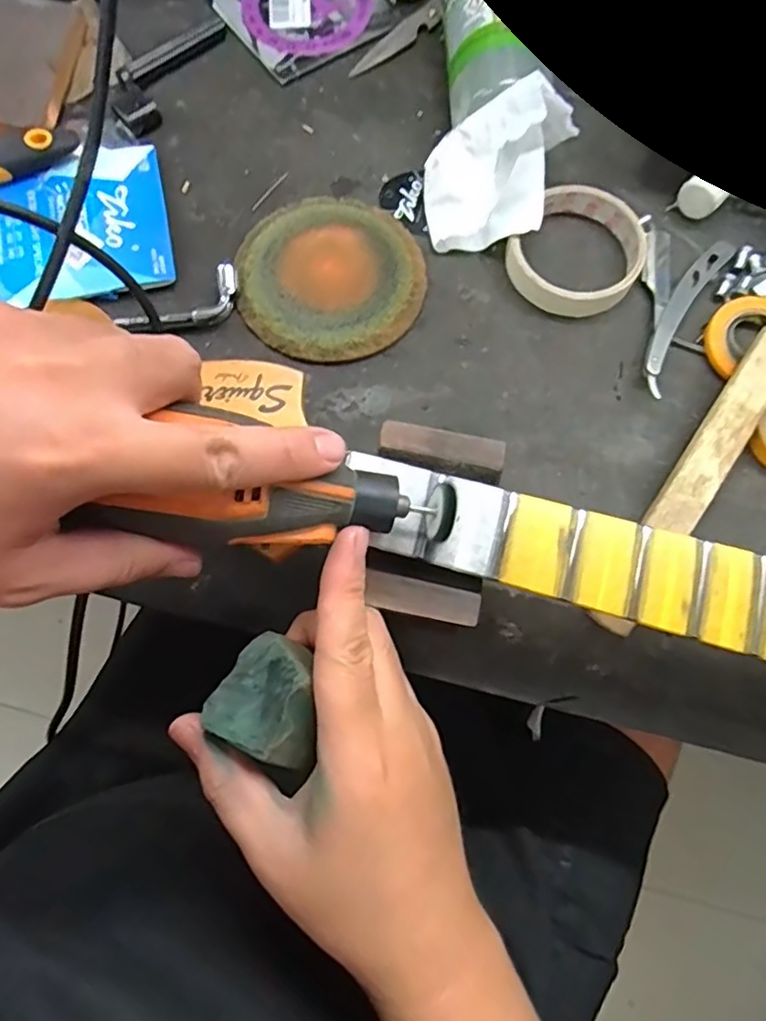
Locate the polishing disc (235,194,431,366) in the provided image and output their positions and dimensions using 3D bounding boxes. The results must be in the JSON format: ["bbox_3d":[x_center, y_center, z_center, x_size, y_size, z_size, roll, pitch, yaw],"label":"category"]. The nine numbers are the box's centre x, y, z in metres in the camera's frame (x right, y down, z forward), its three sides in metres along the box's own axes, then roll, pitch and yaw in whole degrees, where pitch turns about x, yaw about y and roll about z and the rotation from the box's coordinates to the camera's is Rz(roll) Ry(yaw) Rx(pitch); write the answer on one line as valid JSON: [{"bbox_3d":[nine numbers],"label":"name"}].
[{"bbox_3d":[-0.032,-0.151,0.375,0.114,0.013,0.118,0,75,-1],"label":"polishing disc"}]

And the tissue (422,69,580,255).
[{"bbox_3d":[0.073,-0.210,0.364,0.090,0.068,0.065,1,75,-1],"label":"tissue"}]

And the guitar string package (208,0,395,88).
[{"bbox_3d":[-0.065,-0.380,0.437,0.104,0.012,0.122,-33,78,-10],"label":"guitar string package"}]

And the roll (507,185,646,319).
[{"bbox_3d":[0.125,-0.164,0.376,0.077,0.018,0.089,36,77,8],"label":"roll"}]

